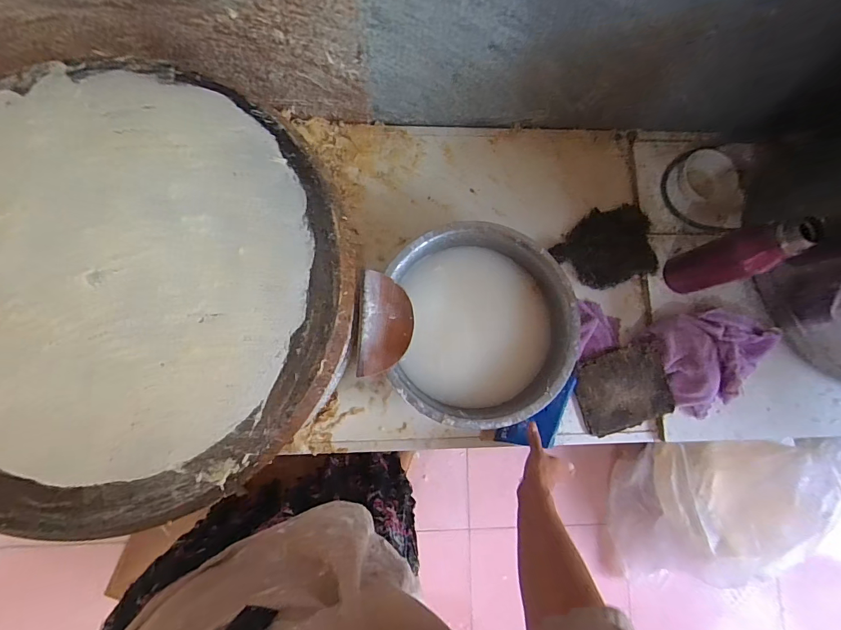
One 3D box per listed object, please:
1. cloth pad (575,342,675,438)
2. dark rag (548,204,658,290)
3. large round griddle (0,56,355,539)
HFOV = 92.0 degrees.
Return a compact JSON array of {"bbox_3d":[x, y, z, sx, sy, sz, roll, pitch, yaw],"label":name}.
[{"bbox_3d":[0.376,0.139,0.755,0.161,0.019,0.143,-19,85,14],"label":"cloth pad"},{"bbox_3d":[0.364,-0.131,0.790,0.167,0.038,0.156,-26,85,-7],"label":"dark rag"},{"bbox_3d":[-0.348,-0.039,0.461,0.529,0.033,0.504,1,82,-4],"label":"large round griddle"}]

